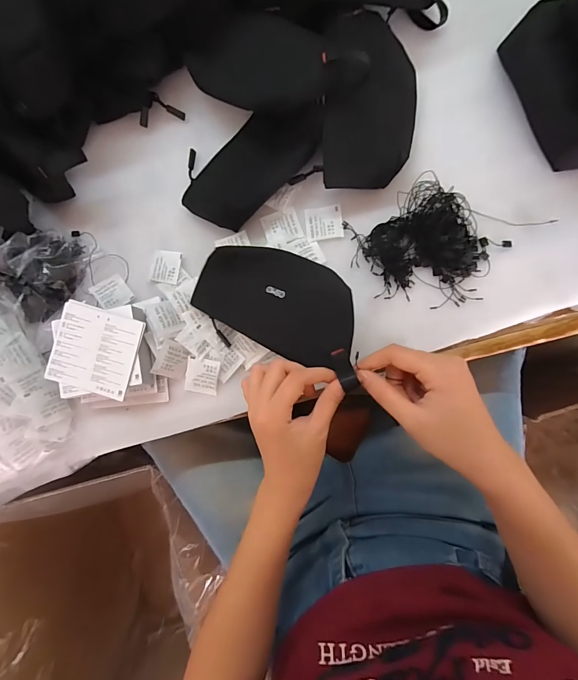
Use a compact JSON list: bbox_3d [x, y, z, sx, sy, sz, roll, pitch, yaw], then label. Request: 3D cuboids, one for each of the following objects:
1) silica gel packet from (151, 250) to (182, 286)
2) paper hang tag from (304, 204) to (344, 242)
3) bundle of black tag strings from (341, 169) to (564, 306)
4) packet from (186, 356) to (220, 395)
[{"bbox_3d":[-0.149,-0.088,0.417,0.037,0.005,0.039,9,89,8],"label":"silica gel packet"},{"bbox_3d":[0.040,-0.135,0.396,0.041,0.004,0.039,-7,87,7],"label":"paper hang tag"},{"bbox_3d":[0.148,-0.103,0.367,0.150,0.032,0.122,25,91,8],"label":"bundle of black tag strings"},{"bbox_3d":[-0.102,0.042,0.403,0.040,0.008,0.040,11,89,8],"label":"packet"}]

